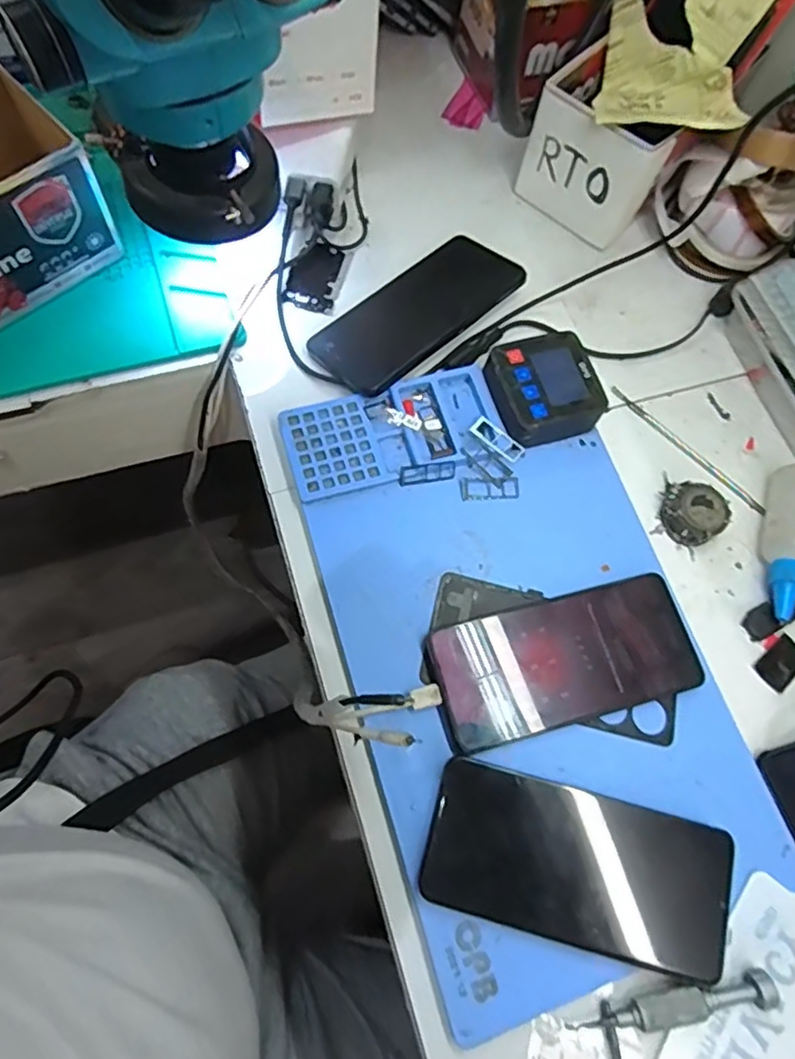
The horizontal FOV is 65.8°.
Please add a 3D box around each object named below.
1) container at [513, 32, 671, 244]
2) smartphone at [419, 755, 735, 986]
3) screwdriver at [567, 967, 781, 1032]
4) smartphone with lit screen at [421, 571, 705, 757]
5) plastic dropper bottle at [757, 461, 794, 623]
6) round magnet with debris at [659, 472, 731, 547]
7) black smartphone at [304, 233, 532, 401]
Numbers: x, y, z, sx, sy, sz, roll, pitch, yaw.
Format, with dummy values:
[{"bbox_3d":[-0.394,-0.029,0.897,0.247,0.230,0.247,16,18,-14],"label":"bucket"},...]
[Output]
[{"bbox_3d":[0.161,-0.299,0.489,0.106,0.085,0.080,36,71,9],"label":"container"},{"bbox_3d":[0.101,0.186,0.338,0.167,0.016,0.079,16,69,1],"label":"smartphone"},{"bbox_3d":[0.145,0.247,0.320,0.107,0.012,0.017,-4,70,-7],"label":"screwdriver"},{"bbox_3d":[0.101,0.081,0.379,0.161,0.009,0.075,-14,70,-9],"label":"smartphone with lit screen"},{"bbox_3d":[0.273,0.007,0.419,0.041,0.035,0.115,18,69,3],"label":"plastic dropper bottle"},{"bbox_3d":[0.202,-0.014,0.428,0.037,0.023,0.049,-39,78,-17],"label":"round magnet with debris"},{"bbox_3d":[0.016,-0.164,0.461,0.165,0.009,0.075,-39,62,-16],"label":"black smartphone"}]

